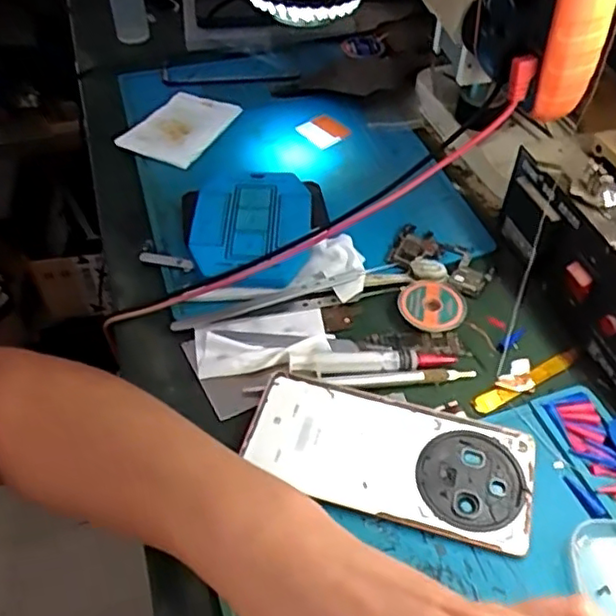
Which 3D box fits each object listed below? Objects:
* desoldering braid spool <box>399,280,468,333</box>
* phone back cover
[{"bbox_3d":[0.087,-0.001,0.448,0.048,0.010,0.041,-8,48,-9],"label":"desoldering braid spool"},{"bbox_3d":[0.046,0.084,0.371,0.161,0.004,0.074,14,48,11],"label":"phone back cover"}]

